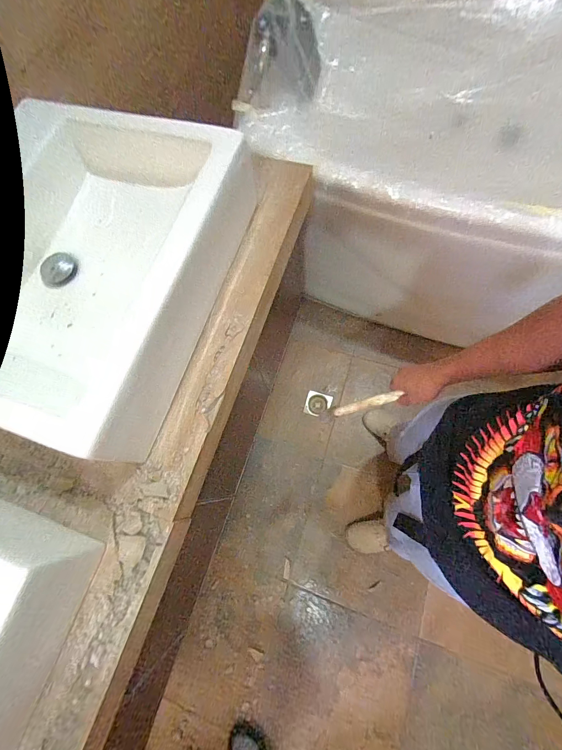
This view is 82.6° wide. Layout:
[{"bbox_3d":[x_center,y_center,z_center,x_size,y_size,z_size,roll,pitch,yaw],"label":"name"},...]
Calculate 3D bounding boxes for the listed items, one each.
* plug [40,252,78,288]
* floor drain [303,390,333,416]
[{"bbox_3d":[-0.433,-0.205,0.623,0.069,0.004,0.073,-2,71,5],"label":"plug"},{"bbox_3d":[0.154,0.122,1.330,0.102,0.011,0.098,15,74,6],"label":"floor drain"}]

